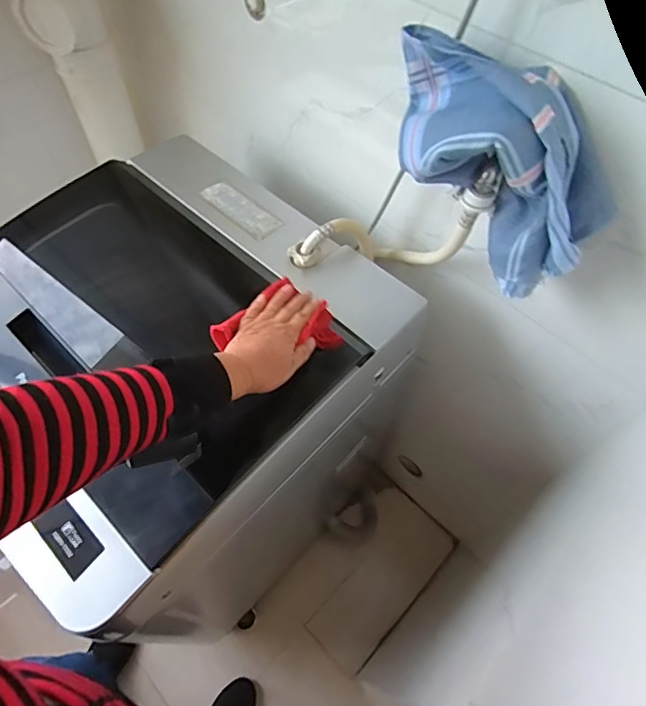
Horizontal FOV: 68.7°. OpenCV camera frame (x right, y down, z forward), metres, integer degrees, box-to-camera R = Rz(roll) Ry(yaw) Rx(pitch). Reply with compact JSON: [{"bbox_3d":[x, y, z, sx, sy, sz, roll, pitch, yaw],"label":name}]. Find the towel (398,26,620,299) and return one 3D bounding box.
[{"bbox_3d":[0.174,-0.186,0.492,0.244,0.168,0.120,24,60,12],"label":"towel"}]

